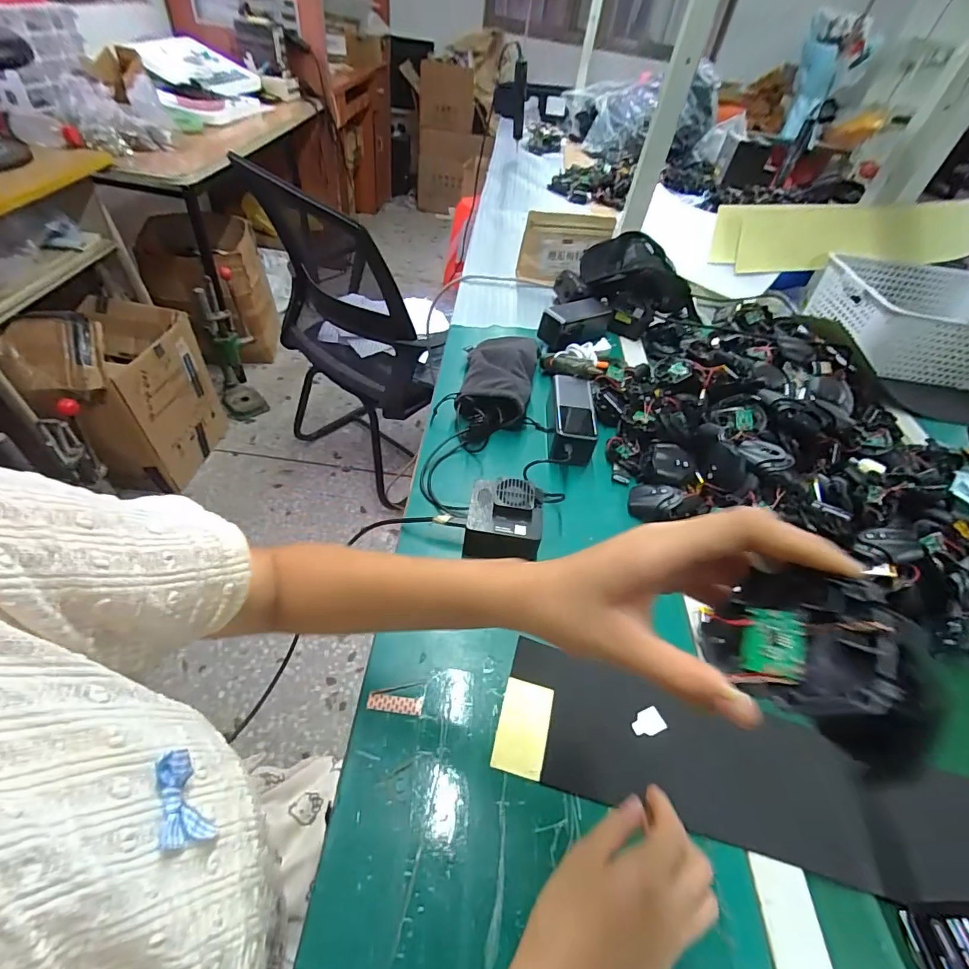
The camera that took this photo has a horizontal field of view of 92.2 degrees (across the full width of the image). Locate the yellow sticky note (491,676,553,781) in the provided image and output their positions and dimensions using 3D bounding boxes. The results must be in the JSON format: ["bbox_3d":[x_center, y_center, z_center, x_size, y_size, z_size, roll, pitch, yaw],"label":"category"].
[{"bbox_3d":[0.032,0.200,0.386,0.040,0.004,0.070,14,47,7],"label":"yellow sticky note"}]

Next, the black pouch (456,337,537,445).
[{"bbox_3d":[0.019,-0.146,0.667,0.098,0.059,0.199,8,47,1],"label":"black pouch"}]

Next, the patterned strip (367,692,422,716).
[{"bbox_3d":[-0.075,0.181,0.387,0.045,0.004,0.013,7,47,-1],"label":"patterned strip"}]

